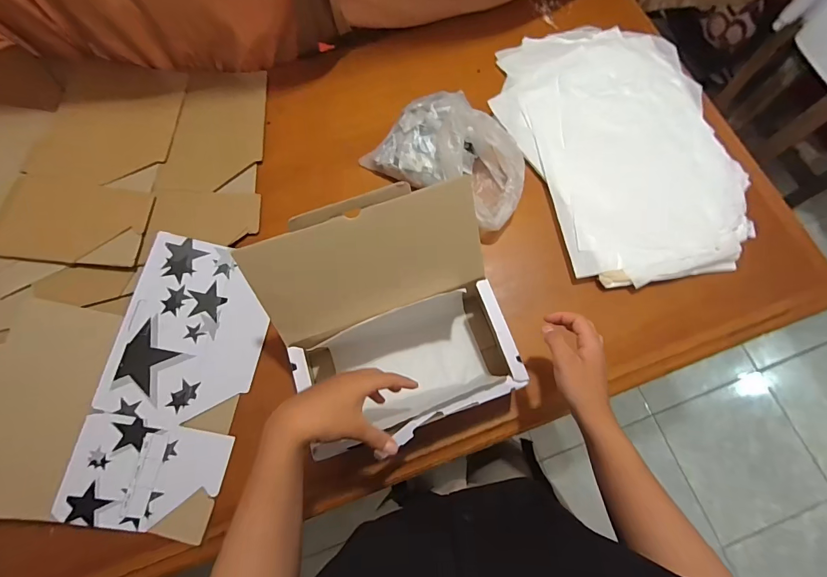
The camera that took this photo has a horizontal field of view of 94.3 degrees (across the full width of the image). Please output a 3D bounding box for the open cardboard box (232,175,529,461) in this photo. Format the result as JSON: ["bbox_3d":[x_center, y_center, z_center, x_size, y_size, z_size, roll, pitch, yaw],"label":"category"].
[{"bbox_3d":[-0.023,0.059,0.502,0.274,0.213,0.239,-21,74,-5],"label":"open cardboard box"}]

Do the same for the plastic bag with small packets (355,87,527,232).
[{"bbox_3d":[0.066,-0.225,0.624,0.266,0.109,0.163,35,76,11],"label":"plastic bag with small packets"}]

